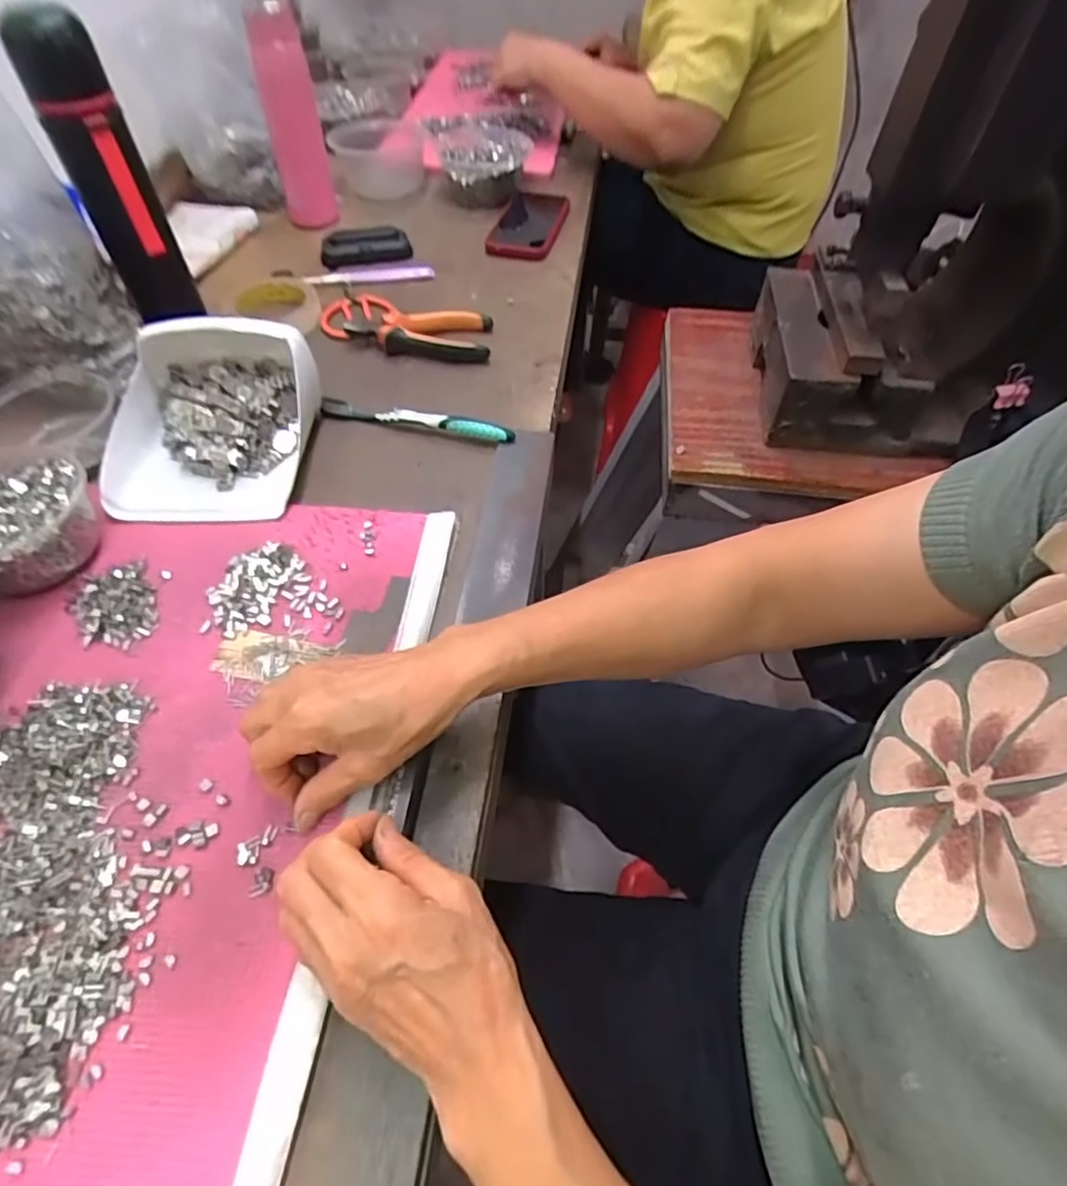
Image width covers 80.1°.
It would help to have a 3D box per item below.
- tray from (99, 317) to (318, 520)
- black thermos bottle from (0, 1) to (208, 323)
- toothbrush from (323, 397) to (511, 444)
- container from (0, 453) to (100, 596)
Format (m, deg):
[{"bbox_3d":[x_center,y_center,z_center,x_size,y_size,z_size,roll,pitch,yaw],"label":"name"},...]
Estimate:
[{"bbox_3d":[-0.270,-0.150,0.525,0.159,0.078,0.172,1,54,-1],"label":"tray"},{"bbox_3d":[-0.382,-0.369,0.582,0.063,0.241,0.055,-23,58,-17],"label":"black thermos bottle"},{"bbox_3d":[-0.108,-0.160,0.583,0.183,0.023,0.011,10,53,8],"label":"toothbrush"},{"bbox_3d":[-0.378,-0.054,0.459,0.111,0.058,0.104,0,53,0],"label":"container"}]

